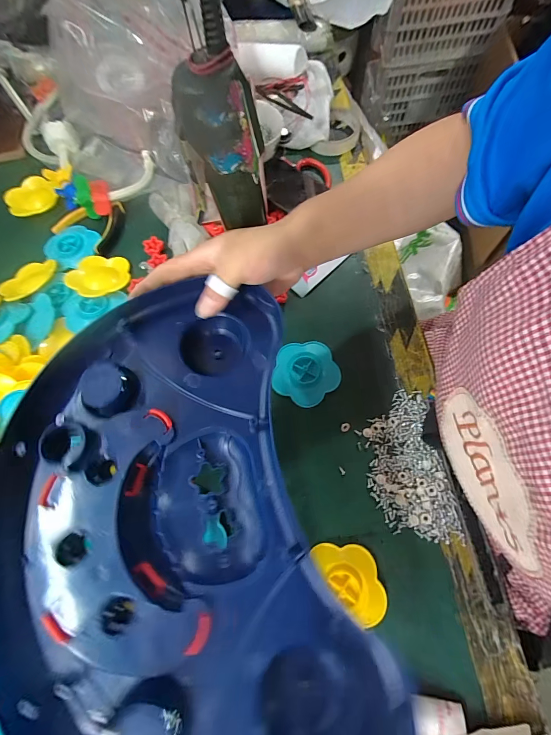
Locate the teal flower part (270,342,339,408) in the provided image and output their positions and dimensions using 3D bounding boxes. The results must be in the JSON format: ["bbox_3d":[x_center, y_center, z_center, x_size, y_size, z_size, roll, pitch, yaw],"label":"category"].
[{"bbox_3d":[0.037,0.004,0.389,0.074,0.007,0.077,-1,69,4],"label":"teal flower part"}]

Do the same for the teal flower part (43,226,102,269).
[{"bbox_3d":[-0.289,-0.175,0.473,0.074,0.011,0.067,23,72,12],"label":"teal flower part"}]

